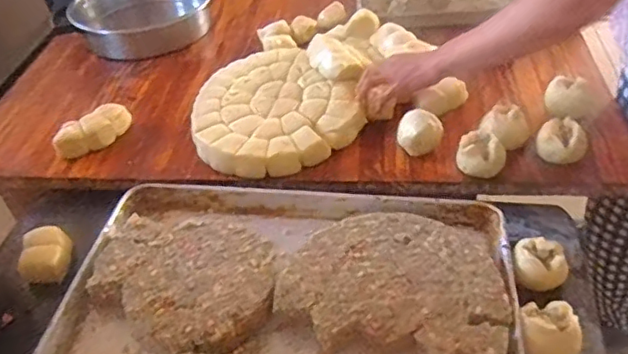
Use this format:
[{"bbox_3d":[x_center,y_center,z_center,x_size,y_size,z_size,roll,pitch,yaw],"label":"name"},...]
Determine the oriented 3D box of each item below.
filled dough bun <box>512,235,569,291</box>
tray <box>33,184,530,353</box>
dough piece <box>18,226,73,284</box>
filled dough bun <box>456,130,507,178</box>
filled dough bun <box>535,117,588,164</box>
[{"bbox_3d":[0.310,0.118,0.802,0.074,0.043,0.067,8,44,15],"label":"filled dough bun"},{"bbox_3d":[-0.036,0.169,0.799,0.603,0.064,0.411,2,43,9],"label":"tray"},{"bbox_3d":[-0.411,0.114,0.904,0.061,0.047,0.090,-10,43,-4],"label":"dough piece"},{"bbox_3d":[0.267,-0.031,0.934,0.075,0.059,0.062,10,45,14],"label":"filled dough bun"},{"bbox_3d":[0.396,-0.057,0.937,0.076,0.067,0.066,13,46,17],"label":"filled dough bun"}]

